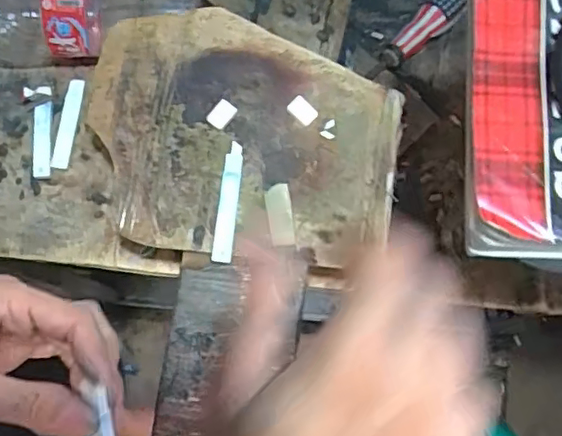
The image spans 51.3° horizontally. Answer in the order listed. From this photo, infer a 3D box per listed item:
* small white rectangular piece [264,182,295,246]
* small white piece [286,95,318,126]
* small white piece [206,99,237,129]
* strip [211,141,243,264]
[{"bbox_3d":[-0.001,-0.002,0.450,0.019,0.004,0.047,-8,85,-6],"label":"small white rectangular piece"},{"bbox_3d":[0.017,-0.084,0.459,0.022,0.005,0.017,41,79,7],"label":"small white piece"},{"bbox_3d":[-0.046,-0.080,0.455,0.016,0.005,0.021,39,79,7],"label":"small white piece"},{"bbox_3d":[-0.040,-0.012,0.442,0.015,0.004,0.091,9,83,-14],"label":"strip"}]

